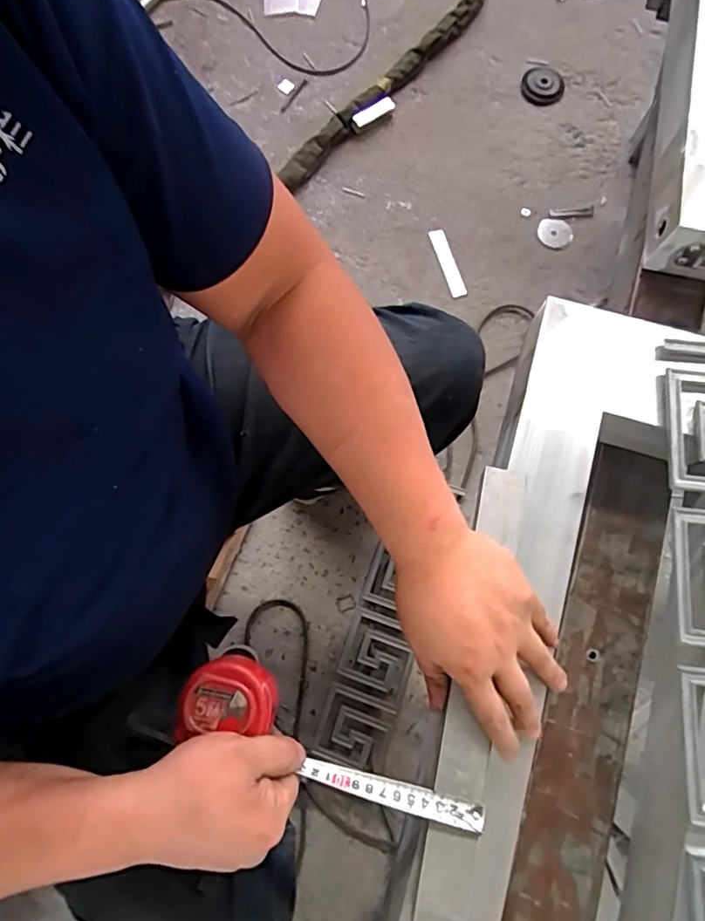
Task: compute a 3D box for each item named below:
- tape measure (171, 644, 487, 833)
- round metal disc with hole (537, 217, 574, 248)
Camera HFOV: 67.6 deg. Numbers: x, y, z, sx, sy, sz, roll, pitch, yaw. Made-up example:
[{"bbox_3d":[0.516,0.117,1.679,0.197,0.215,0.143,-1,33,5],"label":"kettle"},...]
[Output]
[{"bbox_3d":[-0.017,0.206,0.371,0.219,0.025,0.065,27,79,2],"label":"tape measure"},{"bbox_3d":[0.424,-0.476,1.103,0.072,0.008,0.059,20,92,7],"label":"round metal disc with hole"}]

